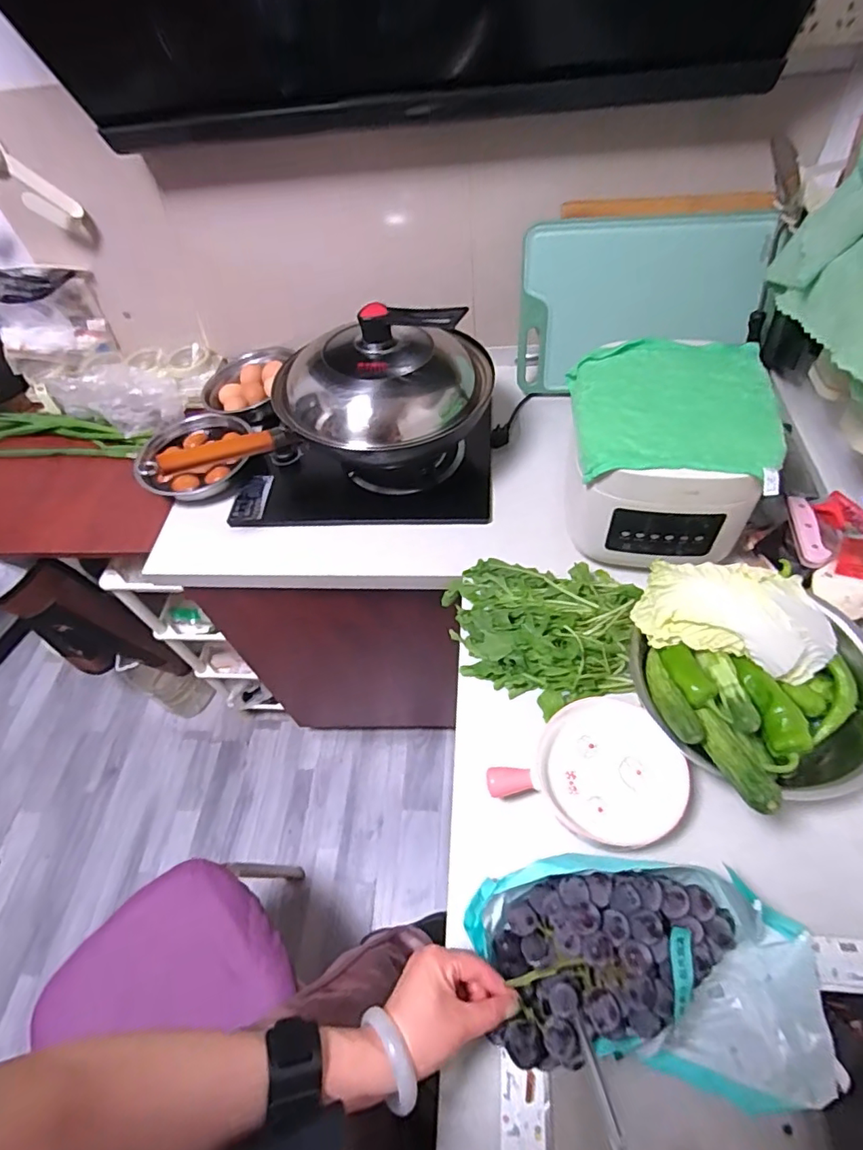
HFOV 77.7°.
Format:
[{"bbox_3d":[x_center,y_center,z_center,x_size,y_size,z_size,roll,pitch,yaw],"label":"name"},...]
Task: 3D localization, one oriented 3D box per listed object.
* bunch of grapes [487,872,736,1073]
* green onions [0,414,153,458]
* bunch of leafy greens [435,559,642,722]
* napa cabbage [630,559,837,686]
[{"bbox_3d":[0.150,0.319,0.456,0.198,0.066,0.118,-17,57,-6],"label":"bunch of grapes"},{"bbox_3d":[-0.876,-0.266,1.072,0.661,0.051,0.087,1,55,2],"label":"green onions"},{"bbox_3d":[0.130,0.069,0.703,0.254,0.061,0.208,14,57,11],"label":"bunch of leafy greens"},{"bbox_3d":[0.346,0.048,0.608,0.213,0.070,0.123,8,56,7],"label":"napa cabbage"}]

